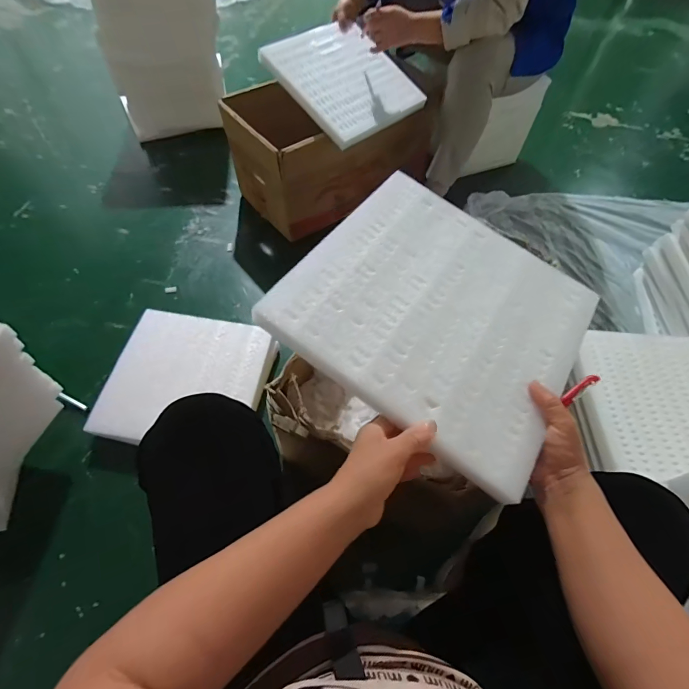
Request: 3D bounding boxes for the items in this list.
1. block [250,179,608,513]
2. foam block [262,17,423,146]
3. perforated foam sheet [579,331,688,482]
[{"bbox_3d":[0.126,-0.049,0.475,0.334,0.019,0.333,36,62,6],"label":"block"},{"bbox_3d":[0.001,-0.729,1.031,0.338,0.026,0.352,-38,86,-22],"label":"foam block"},{"bbox_3d":[0.689,0.115,0.795,0.338,0.030,0.318,4,58,-1],"label":"perforated foam sheet"}]

